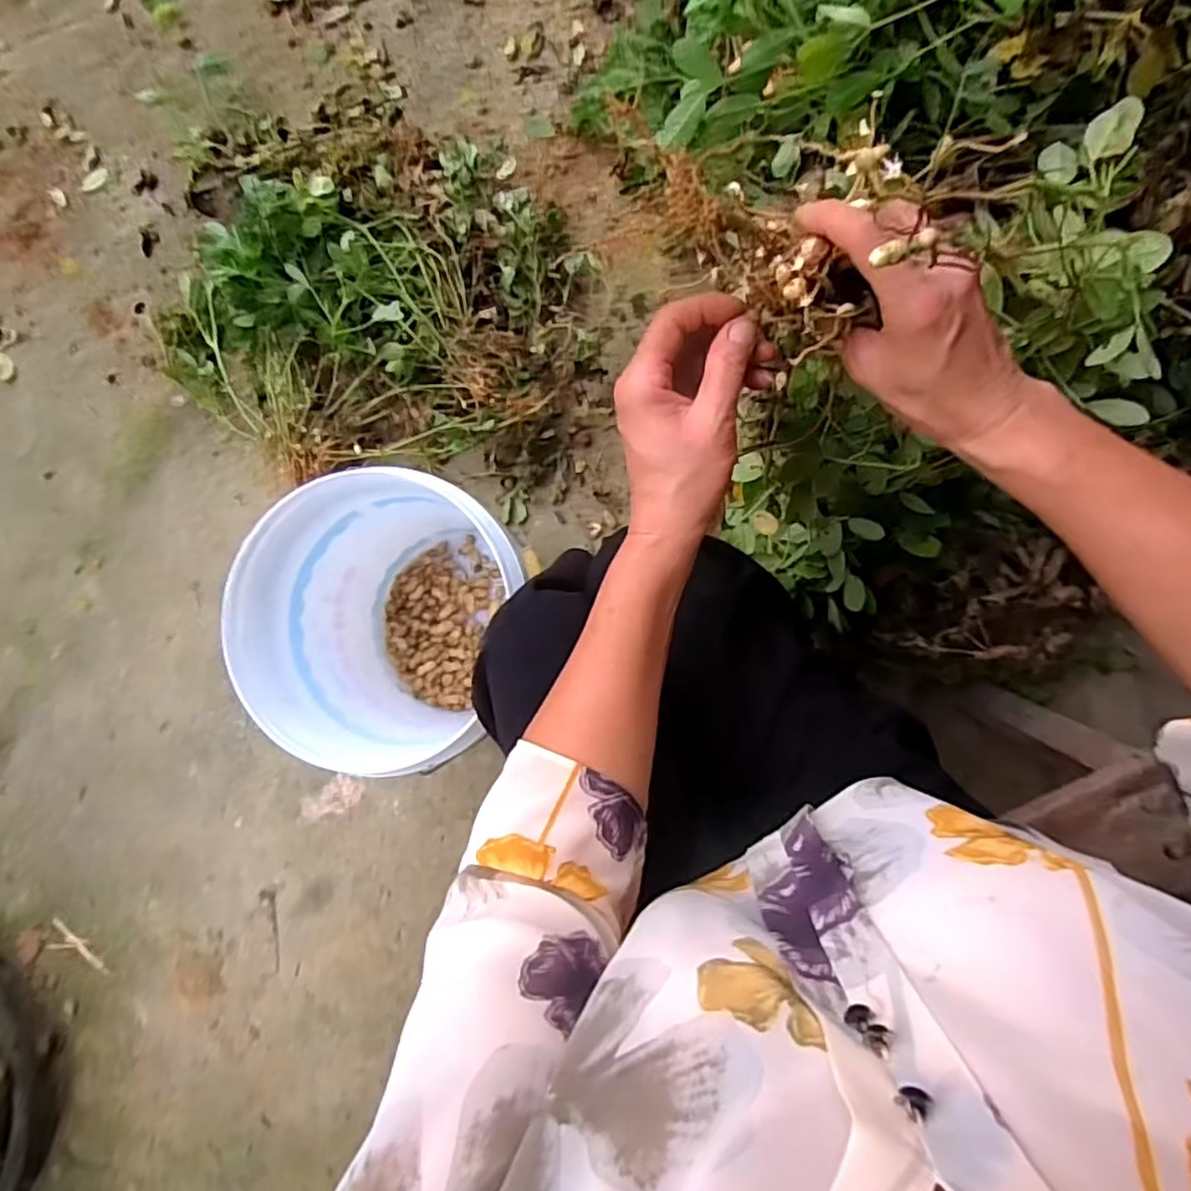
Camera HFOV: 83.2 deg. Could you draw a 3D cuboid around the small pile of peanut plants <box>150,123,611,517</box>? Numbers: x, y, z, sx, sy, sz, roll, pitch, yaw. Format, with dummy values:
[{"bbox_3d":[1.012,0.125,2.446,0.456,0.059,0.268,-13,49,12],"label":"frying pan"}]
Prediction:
[{"bbox_3d":[-0.340,-0.453,0.968,0.680,0.191,0.535,16,91,5],"label":"small pile of peanut plants"}]

